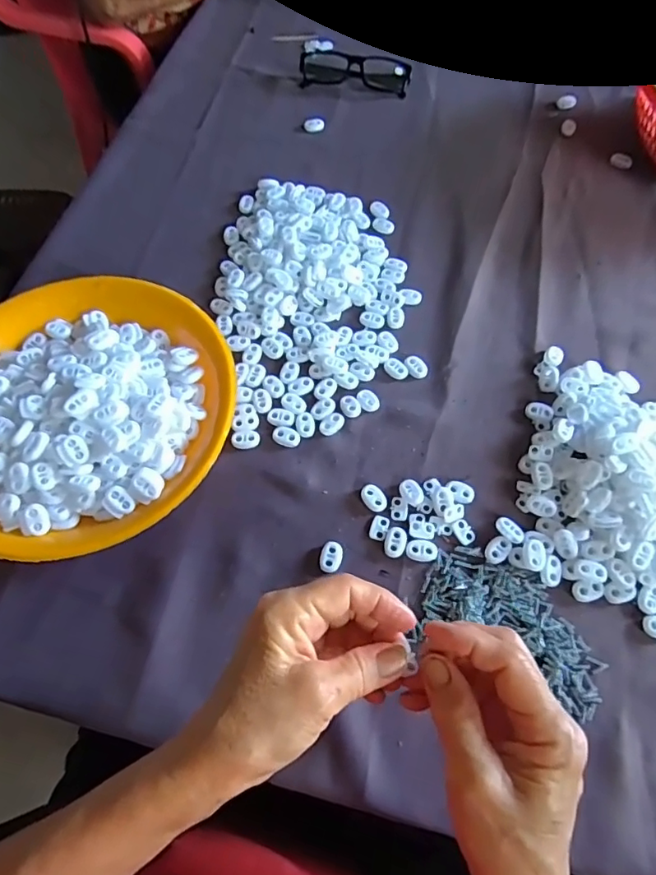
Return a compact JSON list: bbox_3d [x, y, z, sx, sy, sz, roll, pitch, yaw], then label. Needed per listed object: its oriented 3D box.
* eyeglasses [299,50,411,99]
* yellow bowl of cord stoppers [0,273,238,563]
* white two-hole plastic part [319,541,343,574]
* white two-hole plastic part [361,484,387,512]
[{"bbox_3d":[0.032,-0.436,0.625,0.130,0.027,0.041,14,64,7],"label":"eyeglasses"},{"bbox_3d":[-0.192,-0.026,0.410,0.231,0.047,0.227,0,63,0],"label":"yellow bowl of cord stoppers"},{"bbox_3d":[0.002,0.088,0.384,0.016,0.004,0.023,13,64,7],"label":"white two-hole plastic part"},{"bbox_3d":[0.035,0.046,0.399,0.016,0.004,0.023,-24,66,-11],"label":"white two-hole plastic part"}]

